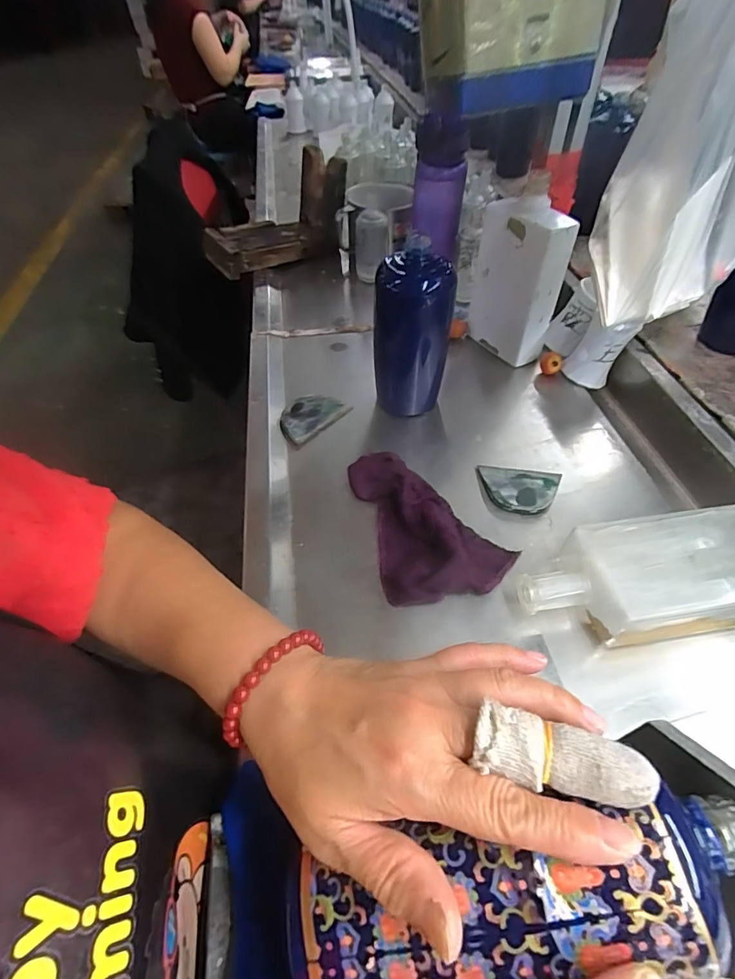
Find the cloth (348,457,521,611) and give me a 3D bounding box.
[{"bbox_3d":[0.051,0.021,0.441,0.113,0.027,0.178,-16,50,-9],"label":"cloth"}]

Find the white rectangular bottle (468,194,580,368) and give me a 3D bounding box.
[{"bbox_3d":[0.187,-0.256,0.586,0.060,0.188,0.109,-27,53,-17],"label":"white rectangular bottle"}]

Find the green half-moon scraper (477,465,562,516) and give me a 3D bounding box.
[{"bbox_3d":[0.154,0.000,0.475,0.079,0.012,0.058,6,51,10],"label":"green half-moon scraper"}]

